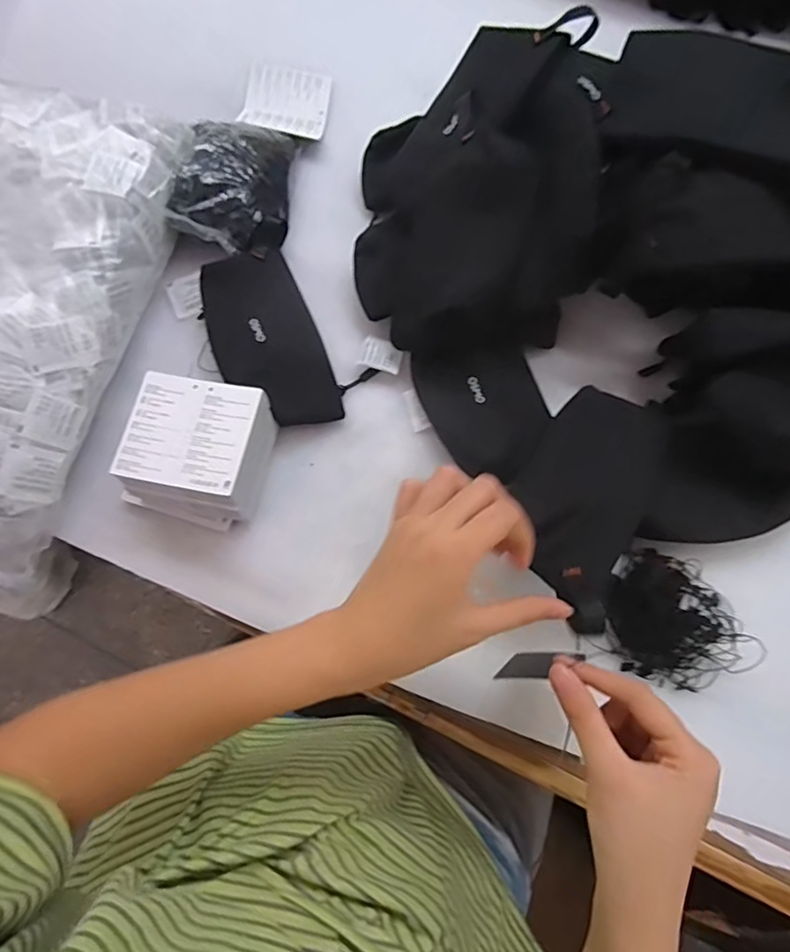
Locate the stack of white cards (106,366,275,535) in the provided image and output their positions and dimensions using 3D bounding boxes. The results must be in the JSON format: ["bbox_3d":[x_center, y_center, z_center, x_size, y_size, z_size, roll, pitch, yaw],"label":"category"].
[{"bbox_3d":[-0.166,-0.020,0.466,0.110,0.068,0.107,12,72,6],"label":"stack of white cards"}]

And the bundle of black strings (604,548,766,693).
[{"bbox_3d":[0.212,0.108,0.425,0.092,0.020,0.103,-15,71,-3],"label":"bundle of black strings"}]

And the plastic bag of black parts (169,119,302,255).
[{"bbox_3d":[-0.152,-0.290,0.555,0.097,0.071,0.144,8,72,5],"label":"plastic bag of black parts"}]

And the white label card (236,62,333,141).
[{"bbox_3d":[-0.118,-0.408,0.610,0.087,0.011,0.083,10,78,-4],"label":"white label card"}]

